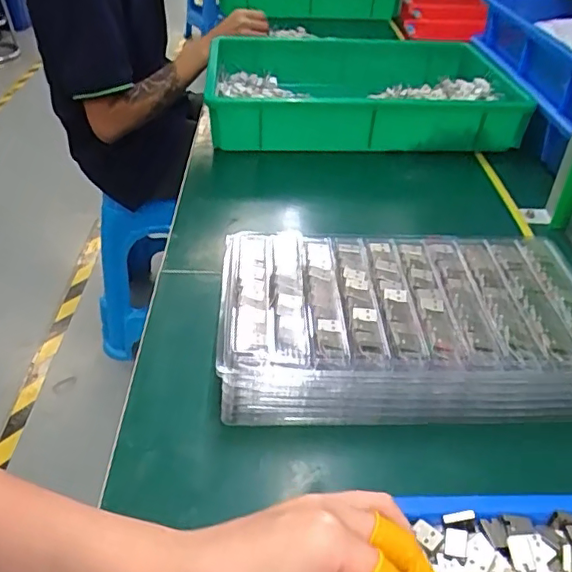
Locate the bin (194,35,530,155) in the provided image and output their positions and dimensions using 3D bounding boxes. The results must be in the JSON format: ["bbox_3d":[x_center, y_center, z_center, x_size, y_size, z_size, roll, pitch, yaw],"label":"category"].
[{"bbox_3d":[0.106,-0.287,0.845,0.423,0.093,0.296,4,38,2],"label":"bin"}]

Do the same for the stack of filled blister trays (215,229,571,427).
[{"bbox_3d":[0.096,0.027,0.462,0.293,0.060,0.165,1,38,-2],"label":"stack of filled blister trays"}]

